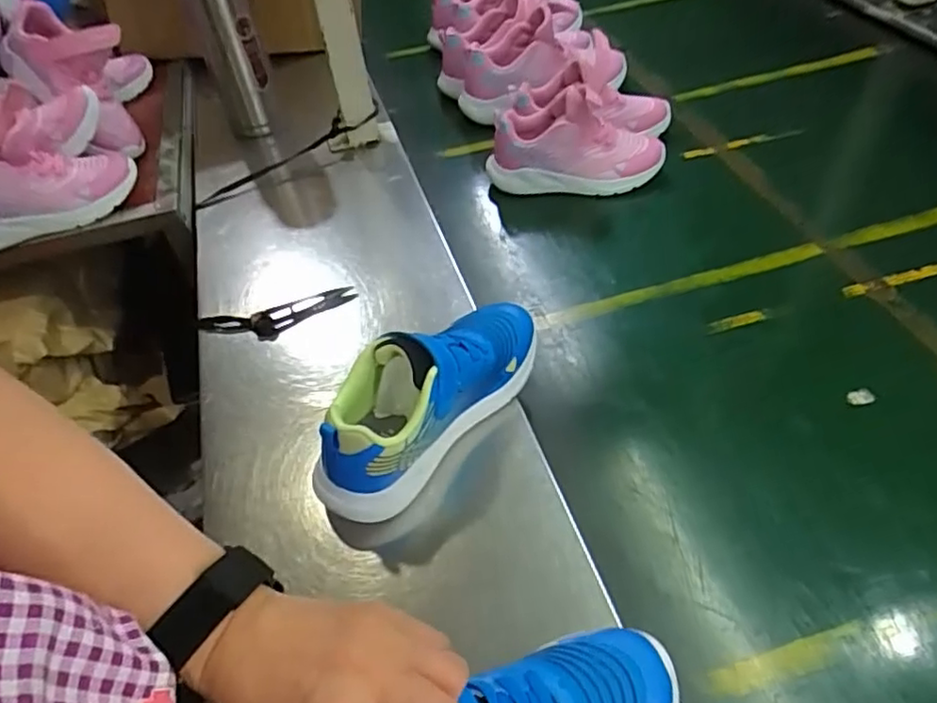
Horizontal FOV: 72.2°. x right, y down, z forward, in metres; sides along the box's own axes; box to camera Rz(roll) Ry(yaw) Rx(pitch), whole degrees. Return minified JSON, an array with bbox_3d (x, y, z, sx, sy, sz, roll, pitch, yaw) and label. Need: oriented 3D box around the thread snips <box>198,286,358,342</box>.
[{"bbox_3d":[-0.191,-0.032,0.639,0.156,0.019,0.046,-11,48,-2],"label":"thread snips"}]

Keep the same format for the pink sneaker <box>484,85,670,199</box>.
[{"bbox_3d":[0.129,-0.249,0.762,0.210,0.112,0.079,-6,47,1],"label":"pink sneaker"}]

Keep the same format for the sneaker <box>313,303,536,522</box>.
[{"bbox_3d":[-0.029,0.029,0.504,0.074,0.106,0.229,28,57,28],"label":"sneaker"}]

